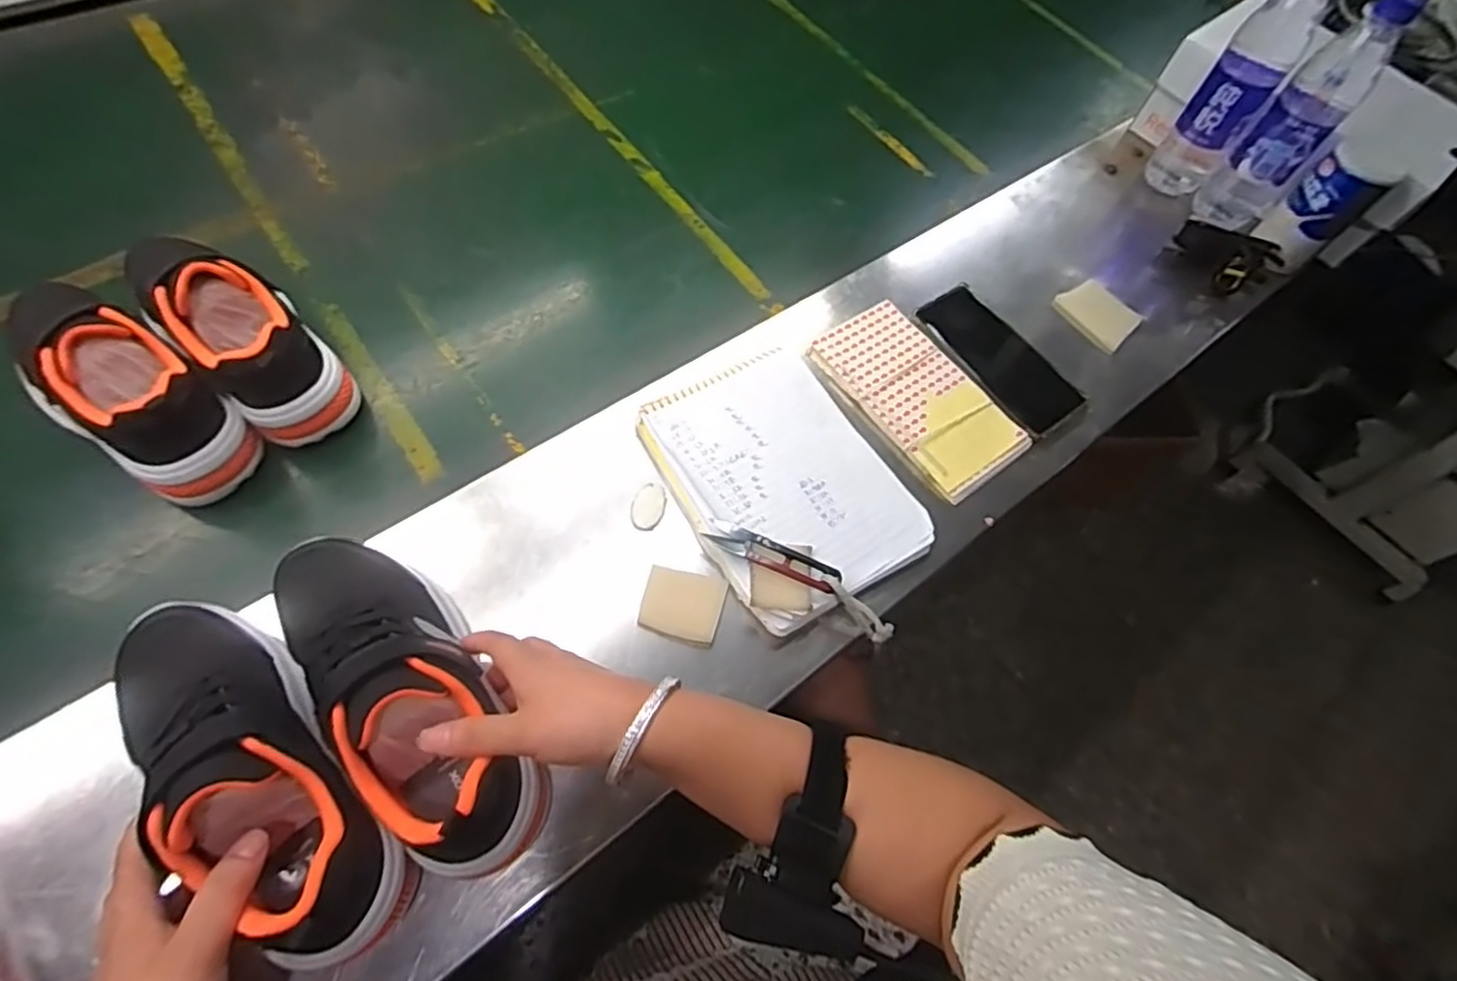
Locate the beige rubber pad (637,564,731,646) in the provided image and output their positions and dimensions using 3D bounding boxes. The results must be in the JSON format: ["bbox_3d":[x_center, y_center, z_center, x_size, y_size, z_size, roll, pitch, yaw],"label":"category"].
[{"bbox_3d":[-0.033,0.081,0.487,0.056,0.004,0.048,16,73,-1],"label":"beige rubber pad"}]

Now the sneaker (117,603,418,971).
[{"bbox_3d":[-0.258,0.142,0.366,0.073,0.086,0.222,-39,67,-23],"label":"sneaker"}]

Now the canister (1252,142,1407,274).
[{"bbox_3d":[0.597,-0.285,0.690,0.070,0.105,0.062,-37,72,-23],"label":"canister"}]

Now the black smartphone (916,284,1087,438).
[{"bbox_3d":[0.252,-0.123,0.630,0.086,0.017,0.159,-29,71,-27],"label":"black smartphone"}]

